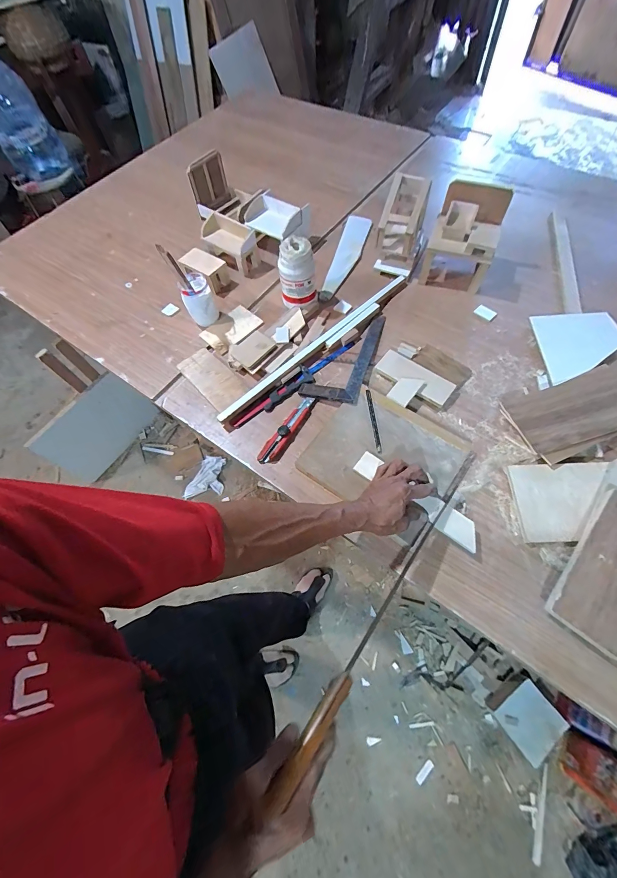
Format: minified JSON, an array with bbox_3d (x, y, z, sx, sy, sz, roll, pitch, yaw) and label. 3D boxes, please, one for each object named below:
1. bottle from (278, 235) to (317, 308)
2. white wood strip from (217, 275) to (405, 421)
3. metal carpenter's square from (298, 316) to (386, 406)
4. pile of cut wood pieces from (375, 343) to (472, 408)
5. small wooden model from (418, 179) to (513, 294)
[{"bbox_3d":[-0.022,-0.345,0.721,0.074,0.136,0.065,4,66,5],"label":"bottle"},{"bbox_3d":[0.025,-0.200,0.701,0.514,0.026,0.020,-42,70,-15],"label":"white wood strip"},{"bbox_3d":[0.075,-0.171,0.700,0.117,0.012,0.239,12,59,19],"label":"metal carpenter's square"},{"bbox_3d":[0.214,-0.127,0.659,0.147,0.030,0.166,42,74,19],"label":"pile of cut wood pieces"},{"bbox_3d":[0.332,-0.429,0.731,0.128,0.154,0.120,16,67,10],"label":"small wooden model"}]

